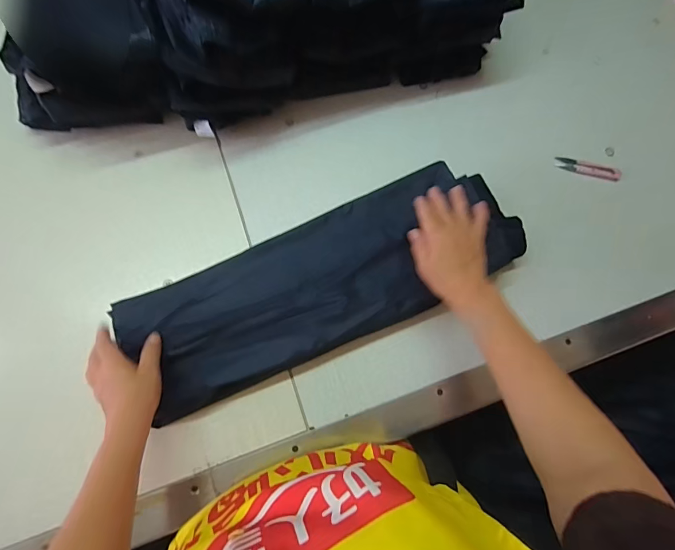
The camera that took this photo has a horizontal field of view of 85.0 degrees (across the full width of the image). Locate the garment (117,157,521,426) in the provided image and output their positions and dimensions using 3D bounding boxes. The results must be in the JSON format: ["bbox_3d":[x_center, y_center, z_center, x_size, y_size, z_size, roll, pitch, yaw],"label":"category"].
[{"bbox_3d":[-0.013,0.007,0.497,0.528,0.049,0.174,-25,76,-7],"label":"garment"}]

